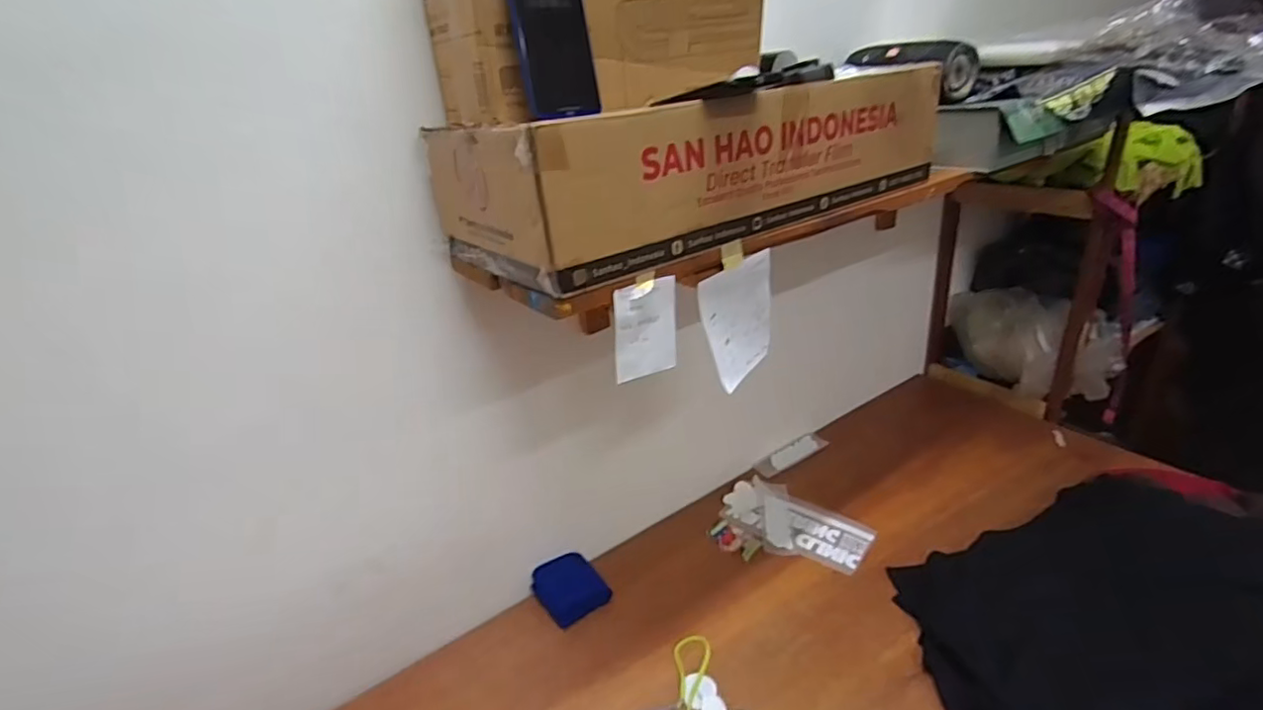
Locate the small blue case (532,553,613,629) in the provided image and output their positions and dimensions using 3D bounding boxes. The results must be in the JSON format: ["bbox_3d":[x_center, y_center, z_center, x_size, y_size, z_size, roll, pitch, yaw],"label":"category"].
[{"bbox_3d":[-0.110,0.410,1.058,0.109,0.025,0.126,-21,46,-34],"label":"small blue case"}]

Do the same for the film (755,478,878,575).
[{"bbox_3d":[0.333,0.338,1.165,0.244,0.013,0.161,18,33,37],"label":"film"}]

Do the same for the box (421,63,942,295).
[{"bbox_3d":[0.096,-0.253,0.763,0.623,0.146,0.273,-21,30,-27],"label":"box"}]

